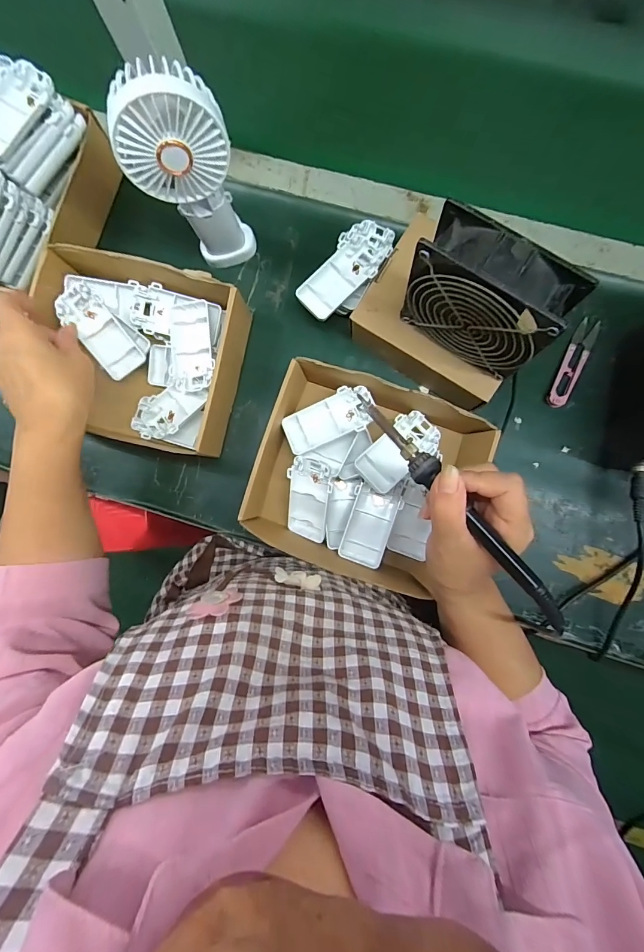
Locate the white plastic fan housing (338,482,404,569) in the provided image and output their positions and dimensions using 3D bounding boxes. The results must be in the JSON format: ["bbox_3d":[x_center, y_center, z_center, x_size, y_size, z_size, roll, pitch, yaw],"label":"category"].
[{"bbox_3d":[0.052,0.051,0.407,0.048,0.015,0.085,16,91,4],"label":"white plastic fan housing"}]

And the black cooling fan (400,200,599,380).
[{"bbox_3d":[0.130,-0.143,0.315,0.117,0.112,0.045,33,92,4],"label":"black cooling fan"}]

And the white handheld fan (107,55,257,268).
[{"bbox_3d":[-0.117,-0.267,0.355,0.088,0.190,0.041,-8,89,4],"label":"white handheld fan"}]

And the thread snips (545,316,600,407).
[{"bbox_3d":[0.275,-0.123,0.415,0.022,0.013,0.104,24,91,4],"label":"thread snips"}]

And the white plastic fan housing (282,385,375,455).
[{"bbox_3d":[0.007,-0.059,0.392,0.094,0.013,0.047,-20,88,4],"label":"white plastic fan housing"}]

